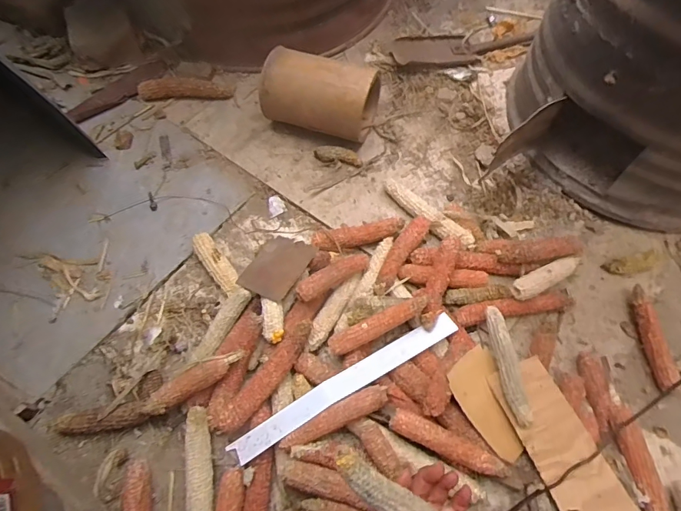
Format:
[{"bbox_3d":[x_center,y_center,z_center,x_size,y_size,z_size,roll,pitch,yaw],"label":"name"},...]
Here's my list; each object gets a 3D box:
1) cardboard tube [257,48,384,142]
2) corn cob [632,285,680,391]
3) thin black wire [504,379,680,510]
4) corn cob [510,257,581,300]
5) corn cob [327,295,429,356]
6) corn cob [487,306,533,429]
[{"bbox_3d":[-0.037,-0.264,0.769,0.187,0.118,0.116,13,65,9],"label":"cardboard tube"},{"bbox_3d":[0.421,0.109,0.612,0.026,0.029,0.136,-5,63,0],"label":"corn cob"},{"bbox_3d":[0.416,0.171,0.568,0.548,0.030,0.014,-29,66,-11],"label":"thin black wire"},{"bbox_3d":[0.295,0.028,0.638,0.135,0.022,0.030,-21,63,-27],"label":"corn cob"},{"bbox_3d":[0.051,0.090,0.592,0.139,0.024,0.029,-21,65,-8],"label":"corn cob"},{"bbox_3d":[0.210,0.138,0.571,0.024,0.024,0.147,-6,63,0],"label":"corn cob"}]

